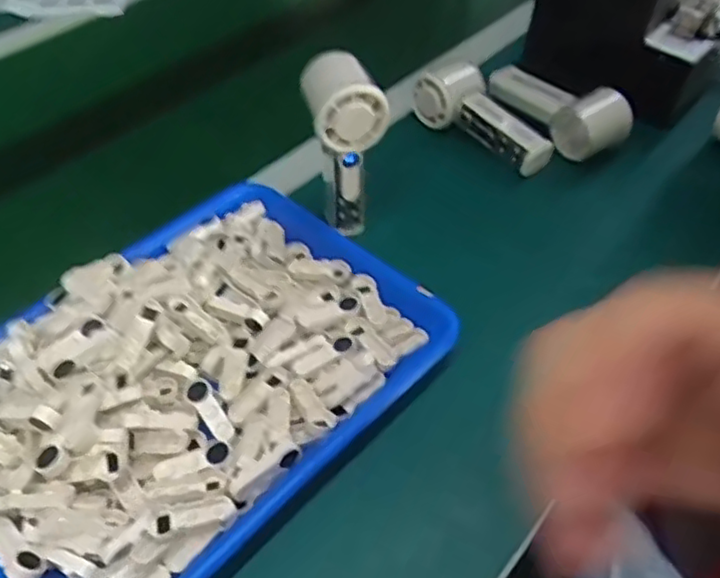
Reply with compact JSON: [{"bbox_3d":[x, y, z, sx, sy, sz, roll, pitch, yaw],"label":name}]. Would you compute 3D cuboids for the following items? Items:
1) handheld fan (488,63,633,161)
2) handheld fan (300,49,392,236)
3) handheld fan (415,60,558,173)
[{"bbox_3d":[0.199,-0.184,0.709,0.162,0.073,0.067,34,56,27],"label":"handheld fan"},{"bbox_3d":[-0.013,-0.112,0.553,0.053,0.150,0.057,-14,49,-13],"label":"handheld fan"},{"bbox_3d":[0.129,-0.172,0.680,0.153,0.052,0.058,38,57,14],"label":"handheld fan"}]

